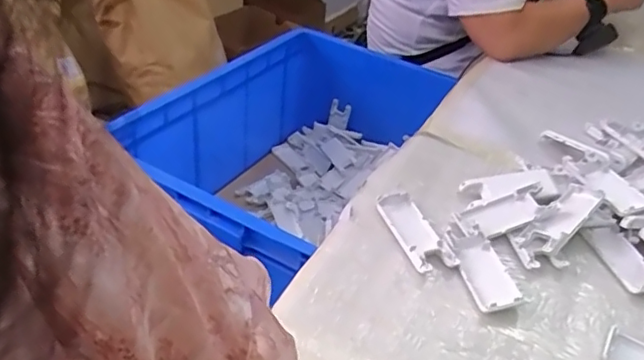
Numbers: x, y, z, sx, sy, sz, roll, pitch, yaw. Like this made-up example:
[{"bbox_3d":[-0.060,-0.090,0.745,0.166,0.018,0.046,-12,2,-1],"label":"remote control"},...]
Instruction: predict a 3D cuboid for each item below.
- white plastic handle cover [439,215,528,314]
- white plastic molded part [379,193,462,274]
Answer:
[{"bbox_3d":[0.144,0.077,0.538,0.047,0.013,0.109,-7,40,-19],"label":"white plastic handle cover"},{"bbox_3d":[0.089,0.049,0.569,0.040,0.008,0.108,-8,40,-20],"label":"white plastic molded part"}]

